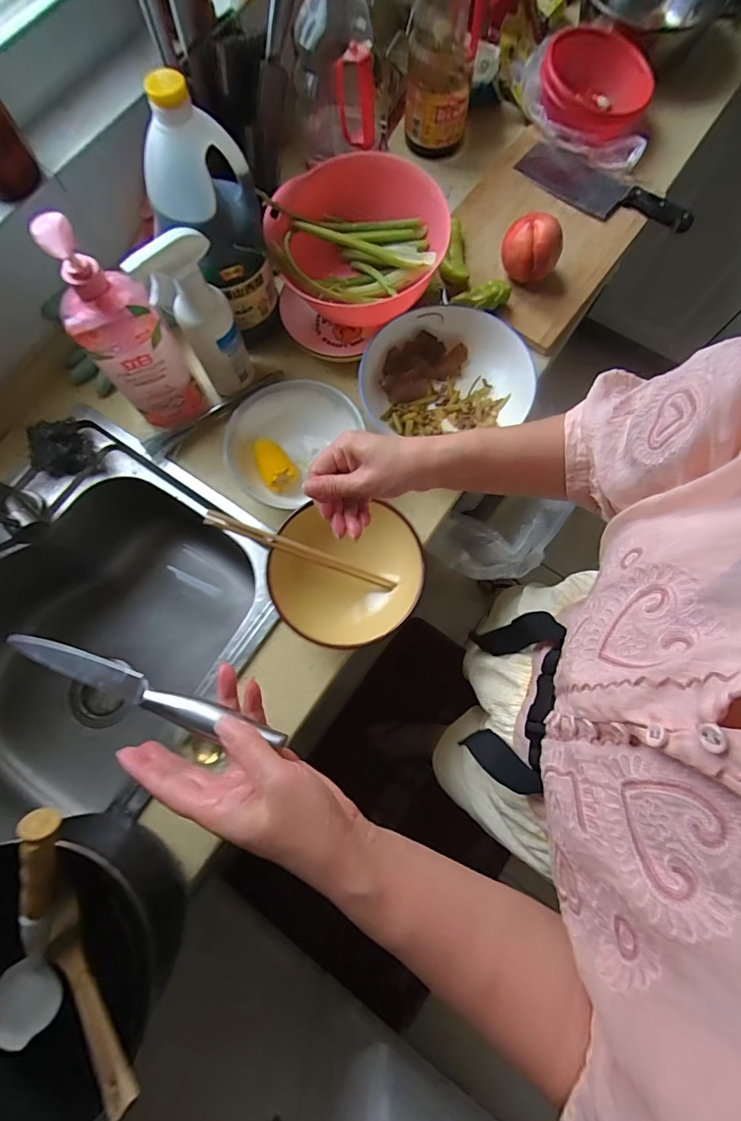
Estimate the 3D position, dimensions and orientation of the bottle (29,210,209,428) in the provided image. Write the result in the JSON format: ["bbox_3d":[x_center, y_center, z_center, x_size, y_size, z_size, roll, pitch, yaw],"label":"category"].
[{"bbox_3d":[-0.283,-0.256,0.529,0.096,0.261,0.079,-40,79,-9],"label":"bottle"}]

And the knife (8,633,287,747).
[{"bbox_3d":[-0.162,0.092,0.325,0.212,0.012,0.020,19,77,8],"label":"knife"}]

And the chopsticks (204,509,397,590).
[{"bbox_3d":[-0.078,-0.010,0.540,0.233,0.017,0.015,21,77,-11],"label":"chopsticks"}]

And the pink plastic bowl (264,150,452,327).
[{"bbox_3d":[-0.019,-0.405,0.593,0.213,0.120,0.157,-11,77,-2],"label":"pink plastic bowl"}]

